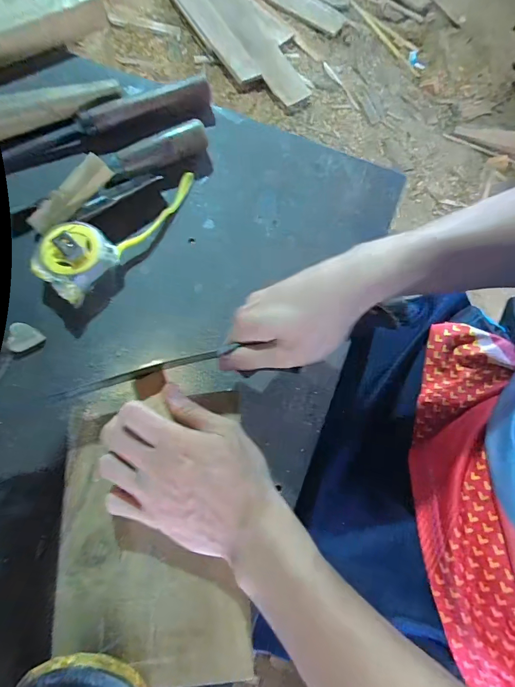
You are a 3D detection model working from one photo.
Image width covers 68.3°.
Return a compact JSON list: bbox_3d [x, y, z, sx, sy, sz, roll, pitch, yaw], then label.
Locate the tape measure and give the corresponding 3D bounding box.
[{"bbox_3d":[-0.139,-0.124,0.388,0.058,0.033,0.187,40,75,10],"label":"tape measure"}]

